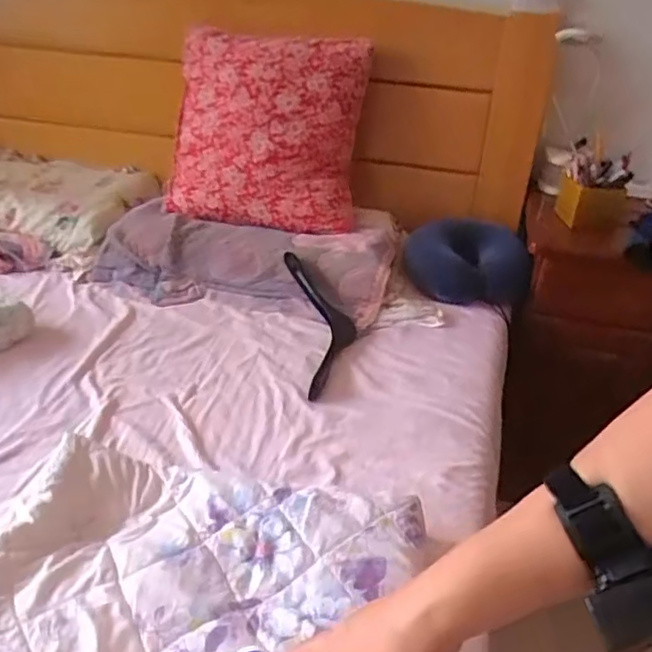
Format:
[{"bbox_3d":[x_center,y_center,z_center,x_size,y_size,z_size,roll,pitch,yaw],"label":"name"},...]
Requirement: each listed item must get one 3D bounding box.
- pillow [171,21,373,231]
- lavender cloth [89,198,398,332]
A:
[{"bbox_3d":[-0.169,-0.488,1.560,0.507,0.471,0.112,11,3,21],"label":"pillow"},{"bbox_3d":[-0.185,-0.161,1.470,0.667,0.120,0.309,11,33,12],"label":"lavender cloth"}]

